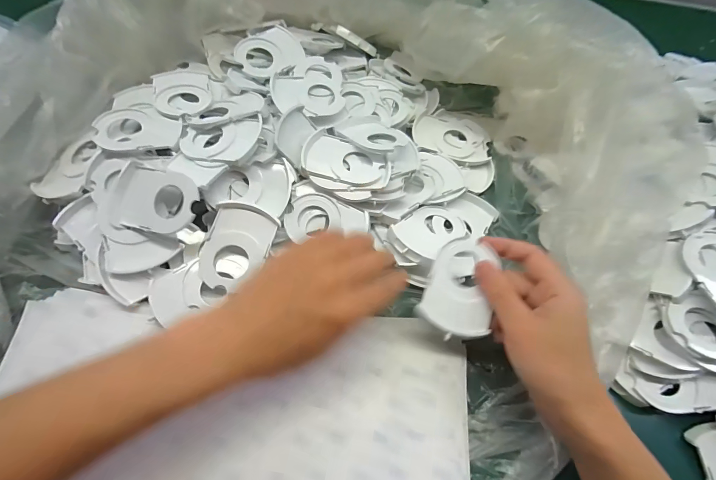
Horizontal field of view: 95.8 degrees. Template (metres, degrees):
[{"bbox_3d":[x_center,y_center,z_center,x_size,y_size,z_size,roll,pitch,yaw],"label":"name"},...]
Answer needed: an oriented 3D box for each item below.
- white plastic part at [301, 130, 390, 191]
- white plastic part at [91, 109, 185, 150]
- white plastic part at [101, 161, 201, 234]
[{"bbox_3d":[-0.011,-0.077,0.317,0.086,0.014,0.055,13,62,3],"label":"white plastic part"},{"bbox_3d":[-0.207,-0.106,0.305,0.073,0.008,0.052,2,62,-3],"label":"white plastic part"},{"bbox_3d":[-0.180,-0.036,0.280,0.087,0.008,0.055,10,84,13],"label":"white plastic part"}]

